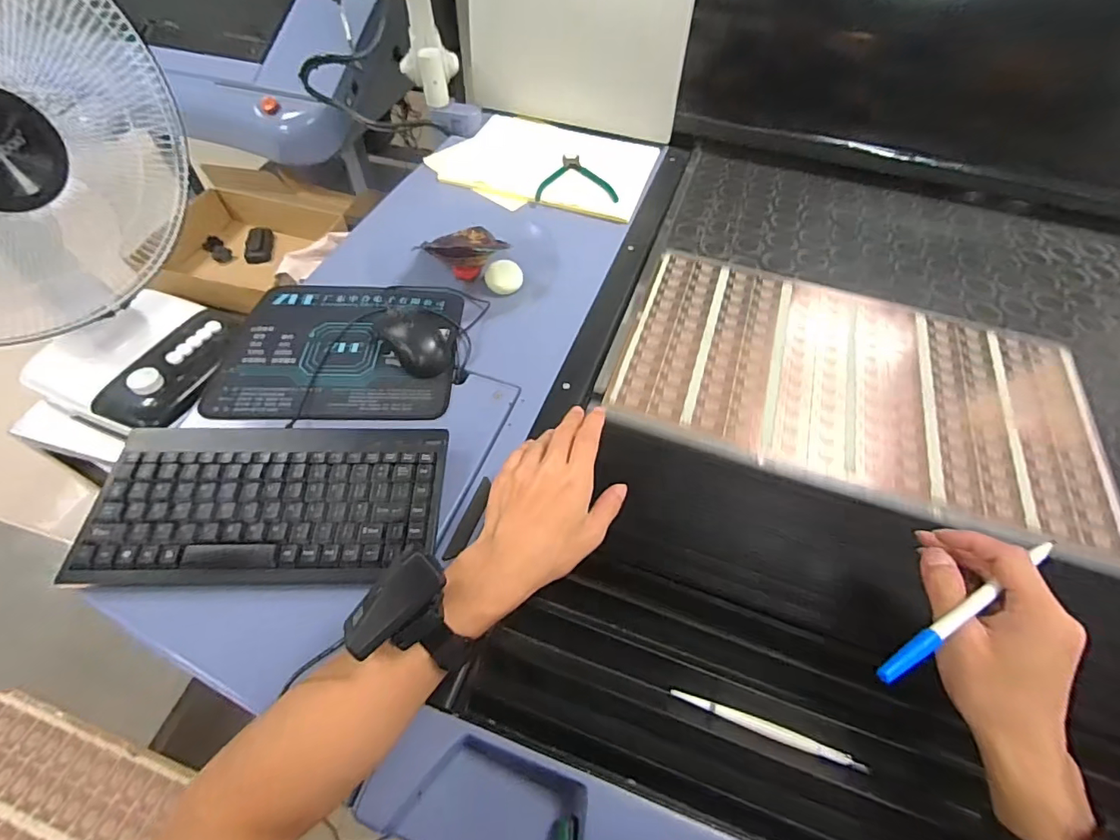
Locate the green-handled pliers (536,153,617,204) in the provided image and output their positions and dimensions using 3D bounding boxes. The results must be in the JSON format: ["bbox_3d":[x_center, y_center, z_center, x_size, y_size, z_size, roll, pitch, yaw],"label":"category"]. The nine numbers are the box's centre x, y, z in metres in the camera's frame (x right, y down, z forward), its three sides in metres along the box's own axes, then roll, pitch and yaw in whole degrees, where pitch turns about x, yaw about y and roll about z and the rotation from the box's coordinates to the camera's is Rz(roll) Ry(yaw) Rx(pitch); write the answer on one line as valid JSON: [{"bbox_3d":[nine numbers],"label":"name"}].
[{"bbox_3d":[0.029,-0.390,0.807,0.125,0.009,0.124,4,56,-1],"label":"green-handled pliers"}]

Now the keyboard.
[{"bbox_3d":[-0.250,0.073,0.450,0.284,0.032,0.144,0,54,-3],"label":"keyboard"}]

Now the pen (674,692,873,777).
[{"bbox_3d":[0.161,0.240,0.392,0.147,0.008,0.010,19,57,9],"label":"pen"}]

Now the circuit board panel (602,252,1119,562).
[{"bbox_3d":[0.340,-0.053,0.590,0.508,0.008,0.299,18,56,11],"label":"circuit board panel"}]

